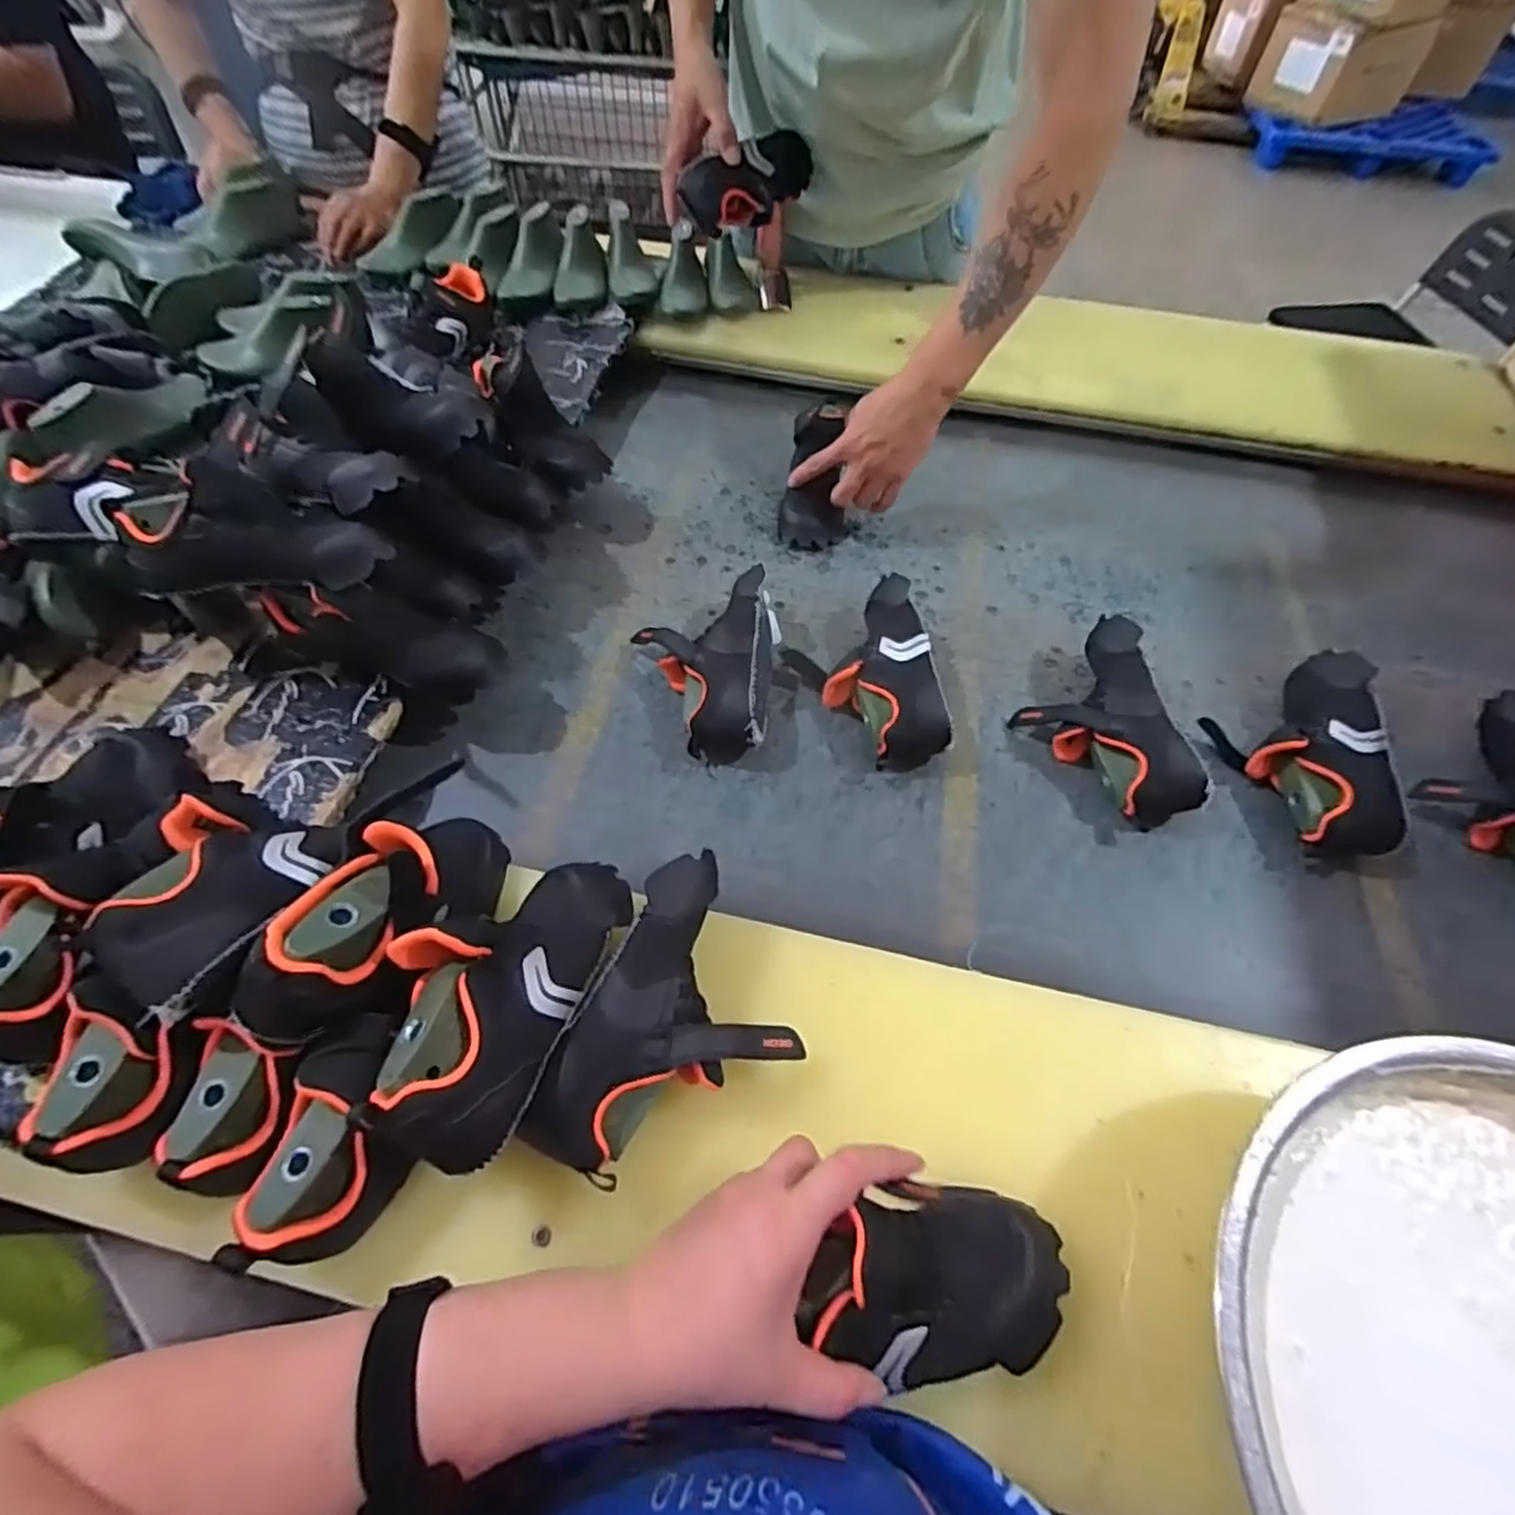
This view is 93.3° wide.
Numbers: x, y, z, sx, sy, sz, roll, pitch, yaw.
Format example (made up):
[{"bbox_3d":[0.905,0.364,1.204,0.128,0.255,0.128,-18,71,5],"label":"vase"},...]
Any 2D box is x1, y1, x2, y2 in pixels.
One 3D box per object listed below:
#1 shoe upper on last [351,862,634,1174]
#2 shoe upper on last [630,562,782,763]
[{"bbox_3d":[-0.145,0.119,0.413,0.089,0.075,0.190,20,39,9],"label":"shoe upper on last"},{"bbox_3d":[-0.046,-0.090,0.670,0.128,0.070,0.186,3,58,-1],"label":"shoe upper on last"}]

